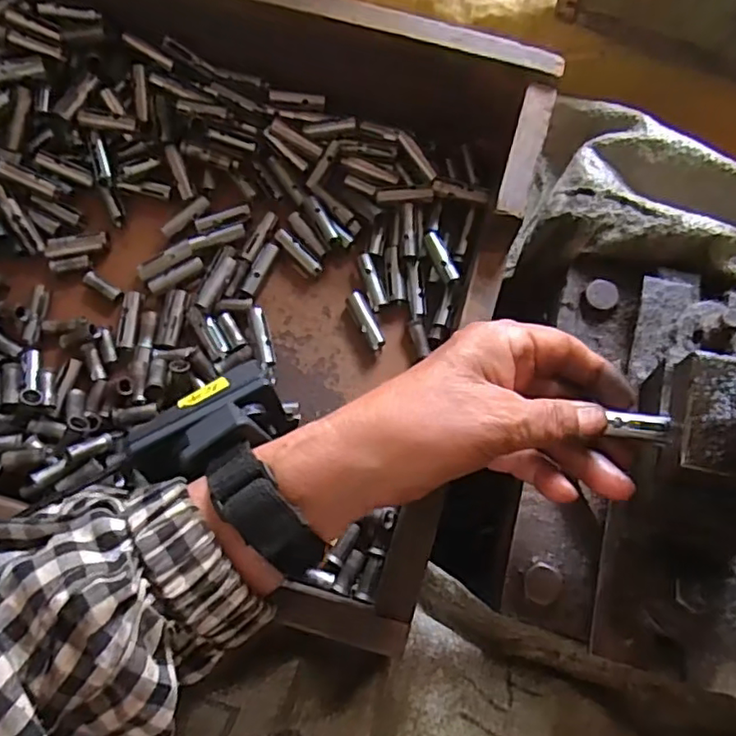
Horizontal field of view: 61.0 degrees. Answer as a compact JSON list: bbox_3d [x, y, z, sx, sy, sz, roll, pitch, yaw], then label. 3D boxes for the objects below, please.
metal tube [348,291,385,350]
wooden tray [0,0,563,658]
[{"bbox_3d":[0.000,-0.030,0.394,0.012,0.010,0.038,-26,77,-7],"label":"metal tube"},{"bbox_3d":[-0.152,-0.074,0.359,0.439,0.102,0.324,17,75,4],"label":"wooden tray"}]

